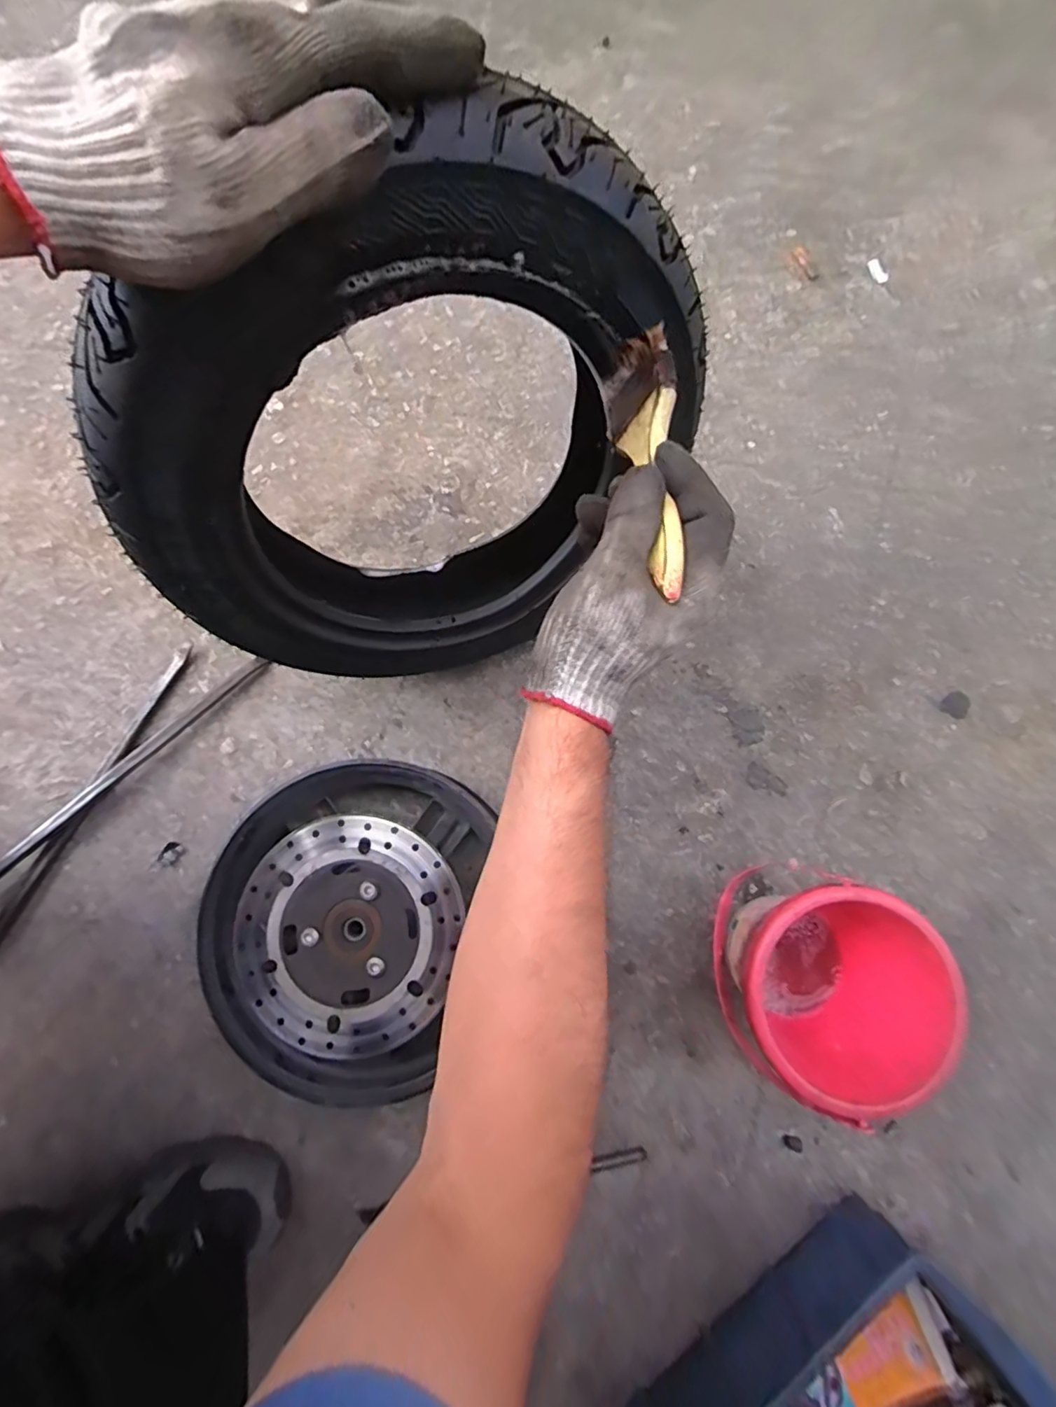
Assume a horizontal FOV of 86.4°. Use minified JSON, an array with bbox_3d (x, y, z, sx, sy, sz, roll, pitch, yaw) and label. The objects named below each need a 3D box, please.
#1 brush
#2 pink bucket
[{"bbox_3d":[0.067,-0.131,0.307,0.029,0.041,0.166,-3,67,0],"label":"brush"},{"bbox_3d":[0.227,0.213,0.449,0.142,0.139,0.140,0,79,0],"label":"pink bucket"}]

